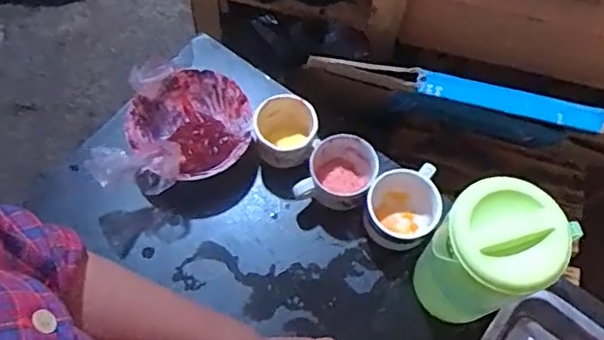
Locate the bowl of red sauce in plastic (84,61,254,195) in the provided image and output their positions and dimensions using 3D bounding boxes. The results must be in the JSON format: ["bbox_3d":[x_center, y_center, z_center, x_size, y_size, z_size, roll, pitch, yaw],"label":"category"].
[{"bbox_3d":[-0.146,-0.043,0.725,0.154,0.095,0.181,14,66,4],"label":"bowl of red sauce in plastic"}]

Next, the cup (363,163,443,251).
[{"bbox_3d":[0.126,0.047,0.726,0.085,0.067,0.101,41,71,15],"label":"cup"}]

